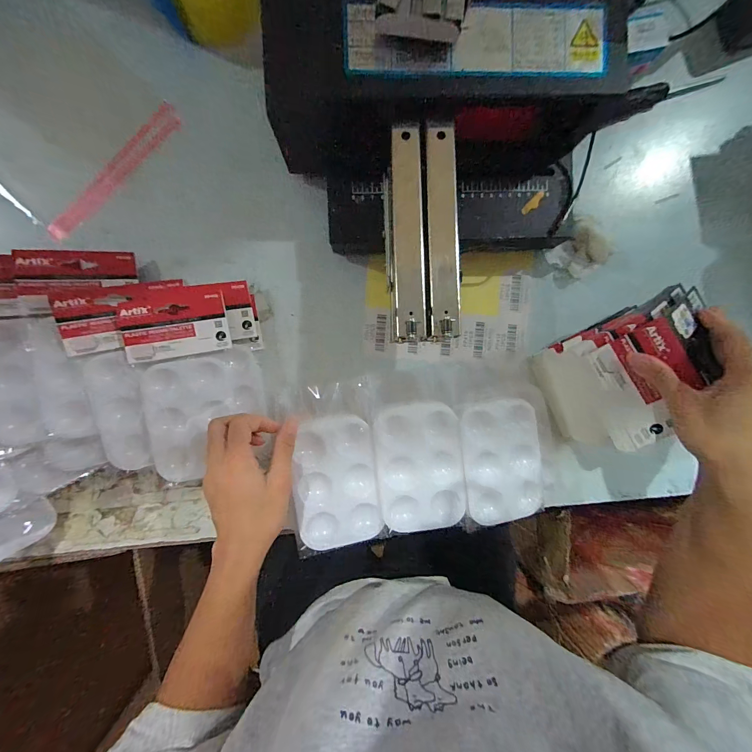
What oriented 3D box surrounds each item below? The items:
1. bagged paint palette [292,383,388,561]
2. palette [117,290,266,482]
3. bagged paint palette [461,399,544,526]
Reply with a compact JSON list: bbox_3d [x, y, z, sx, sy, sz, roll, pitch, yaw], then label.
[{"bbox_3d":[-0.038,0.089,0.326,0.084,0.021,0.165,-2,86,-3],"label":"bagged paint palette"},{"bbox_3d":[-0.188,0.007,0.346,0.115,0.011,0.185,-14,95,-16],"label":"palette"},{"bbox_3d":[0.131,0.088,0.333,0.083,0.012,0.125,-5,93,-3],"label":"bagged paint palette"}]

